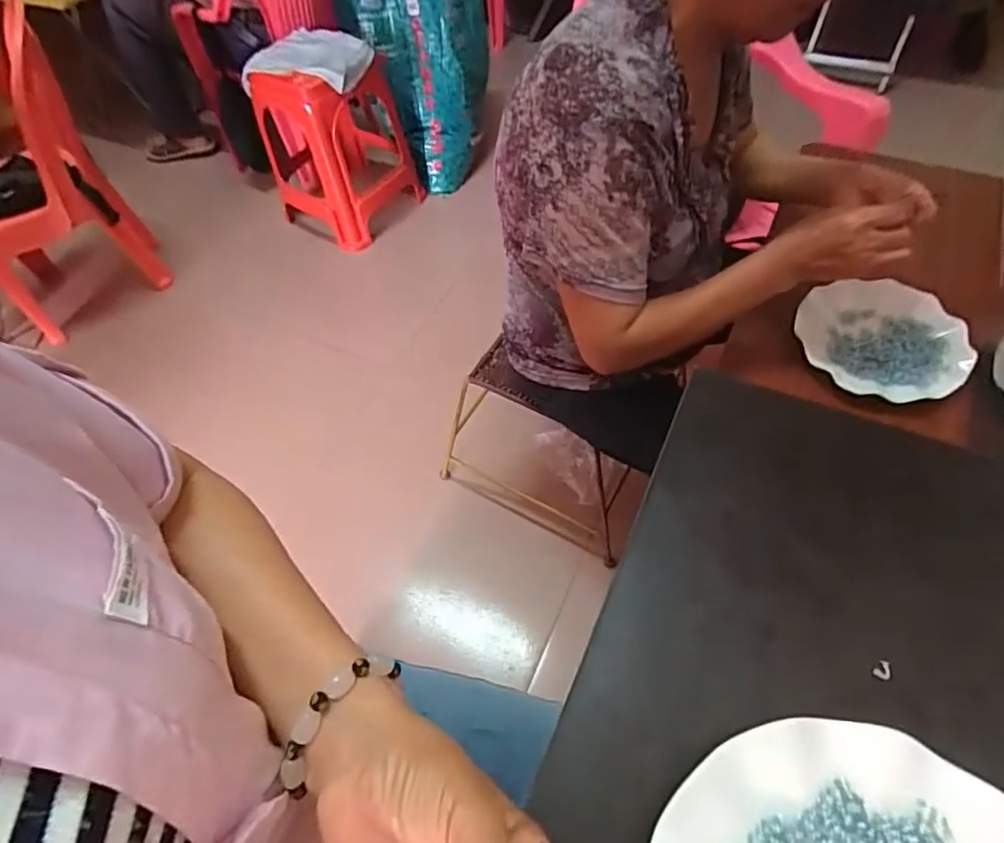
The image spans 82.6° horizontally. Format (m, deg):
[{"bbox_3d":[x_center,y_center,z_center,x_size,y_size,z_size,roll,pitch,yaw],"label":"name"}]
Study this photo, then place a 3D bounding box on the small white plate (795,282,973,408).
[{"bbox_3d":[0.446,-0.096,0.674,0.179,0.024,0.174,-2,57,3],"label":"small white plate"}]

